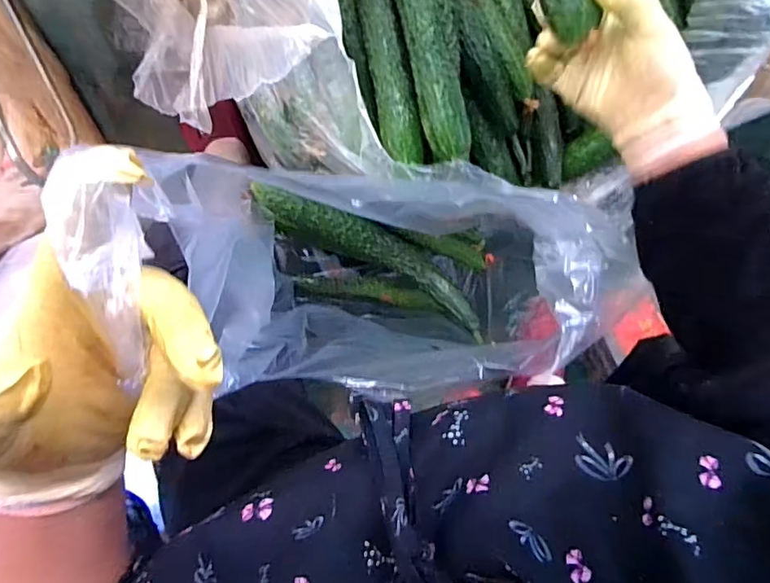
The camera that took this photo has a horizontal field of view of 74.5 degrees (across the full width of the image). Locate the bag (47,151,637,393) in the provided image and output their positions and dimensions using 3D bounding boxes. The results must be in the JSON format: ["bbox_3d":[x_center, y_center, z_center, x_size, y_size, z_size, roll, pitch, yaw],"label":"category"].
[{"bbox_3d":[0.020,-0.015,0.476,0.291,0.365,0.143,2,94,-5],"label":"bag"}]

